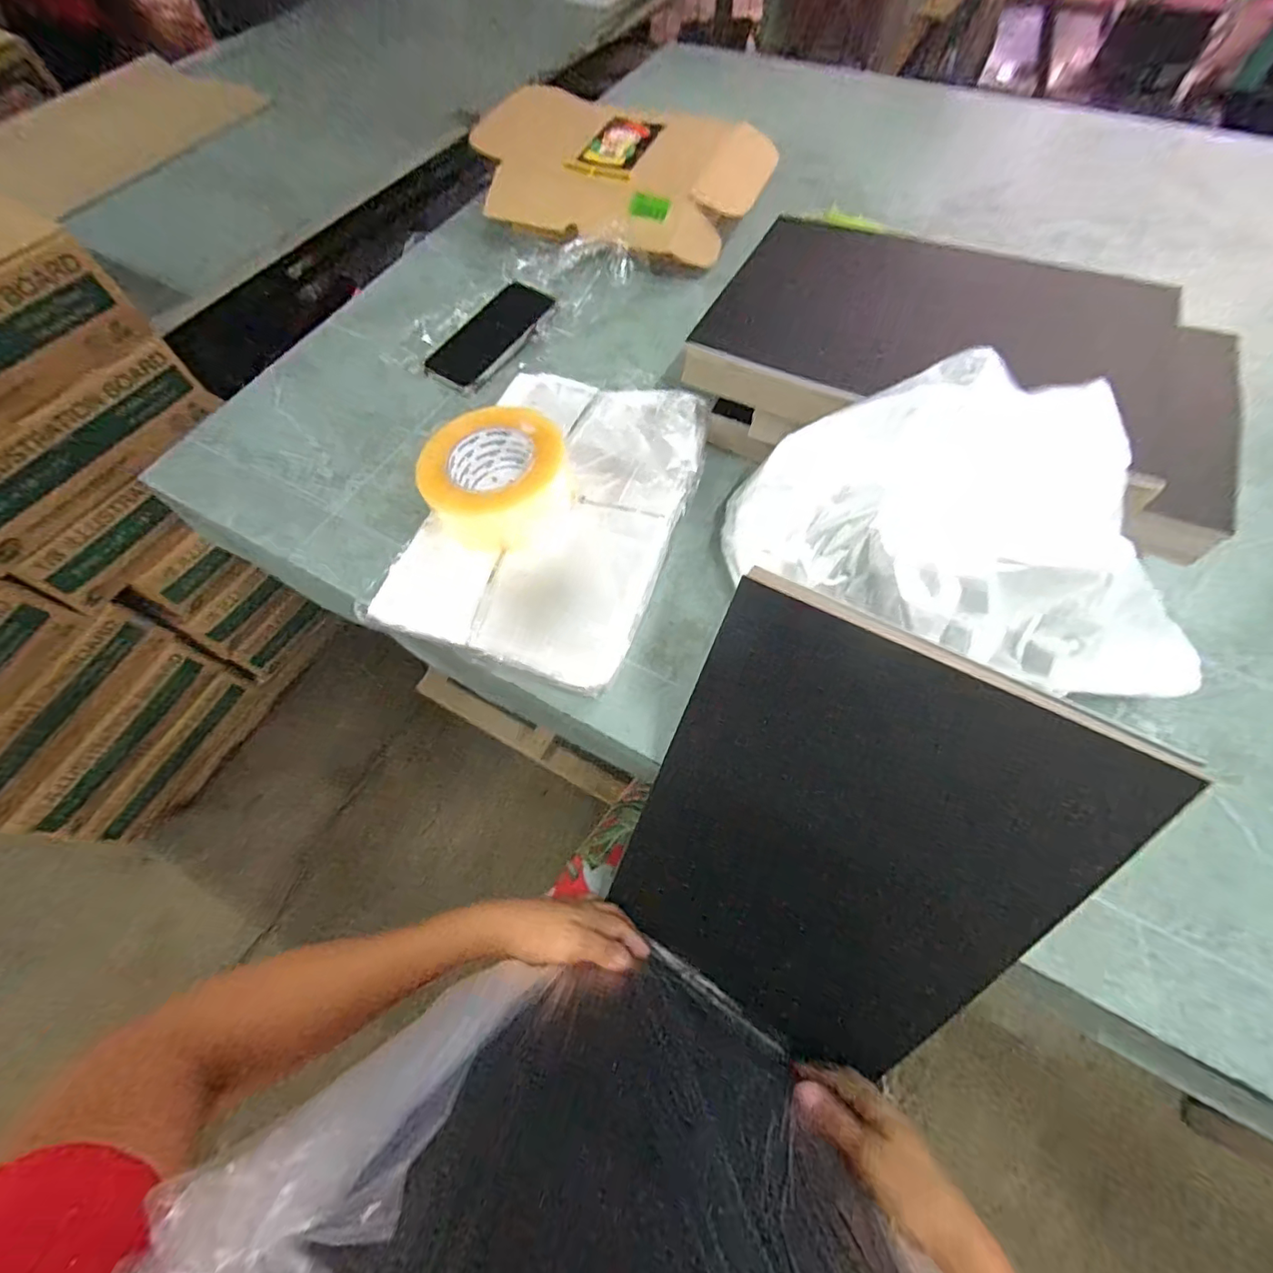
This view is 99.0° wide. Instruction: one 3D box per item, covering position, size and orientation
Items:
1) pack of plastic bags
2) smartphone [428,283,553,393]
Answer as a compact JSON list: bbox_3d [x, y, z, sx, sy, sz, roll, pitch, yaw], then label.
[{"bbox_3d":[-0.074,-0.120,0.514,0.224,0.036,0.317,17,66,11],"label":"pack of plastic bags"},{"bbox_3d":[-0.173,-0.353,0.639,0.075,0.008,0.162,34,75,12],"label":"smartphone"}]

